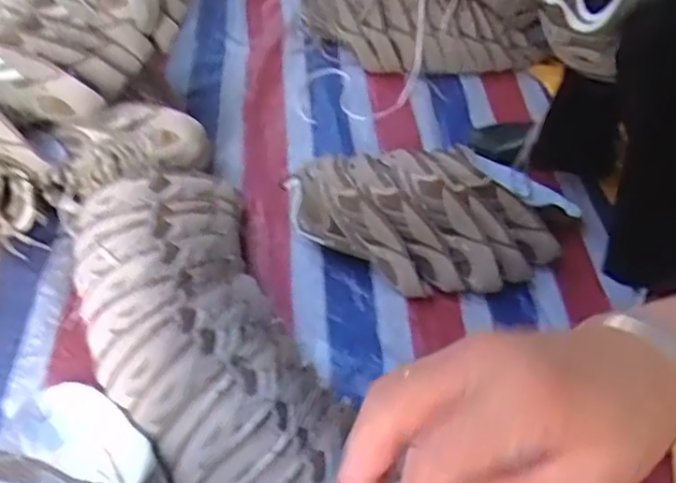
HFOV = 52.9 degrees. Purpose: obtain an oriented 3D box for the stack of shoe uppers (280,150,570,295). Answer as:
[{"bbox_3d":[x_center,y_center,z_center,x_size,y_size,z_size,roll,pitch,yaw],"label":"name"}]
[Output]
[{"bbox_3d":[0.130,-0.018,1.015,0.405,0.162,0.151,6,48,-1],"label":"stack of shoe uppers"}]

